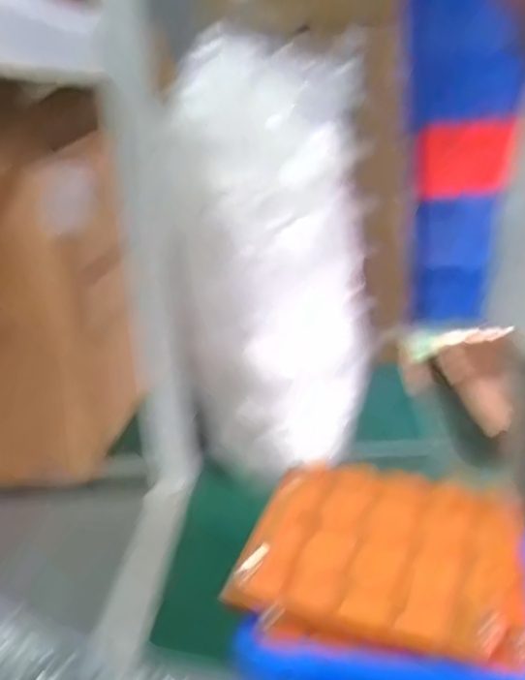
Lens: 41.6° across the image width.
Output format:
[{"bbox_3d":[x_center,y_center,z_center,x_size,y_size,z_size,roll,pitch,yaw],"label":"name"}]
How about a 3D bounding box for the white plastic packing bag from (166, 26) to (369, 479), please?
[{"bbox_3d":[0.008,-0.076,0.784,0.207,0.491,0.130,-10,14,-14],"label":"white plastic packing bag"}]

